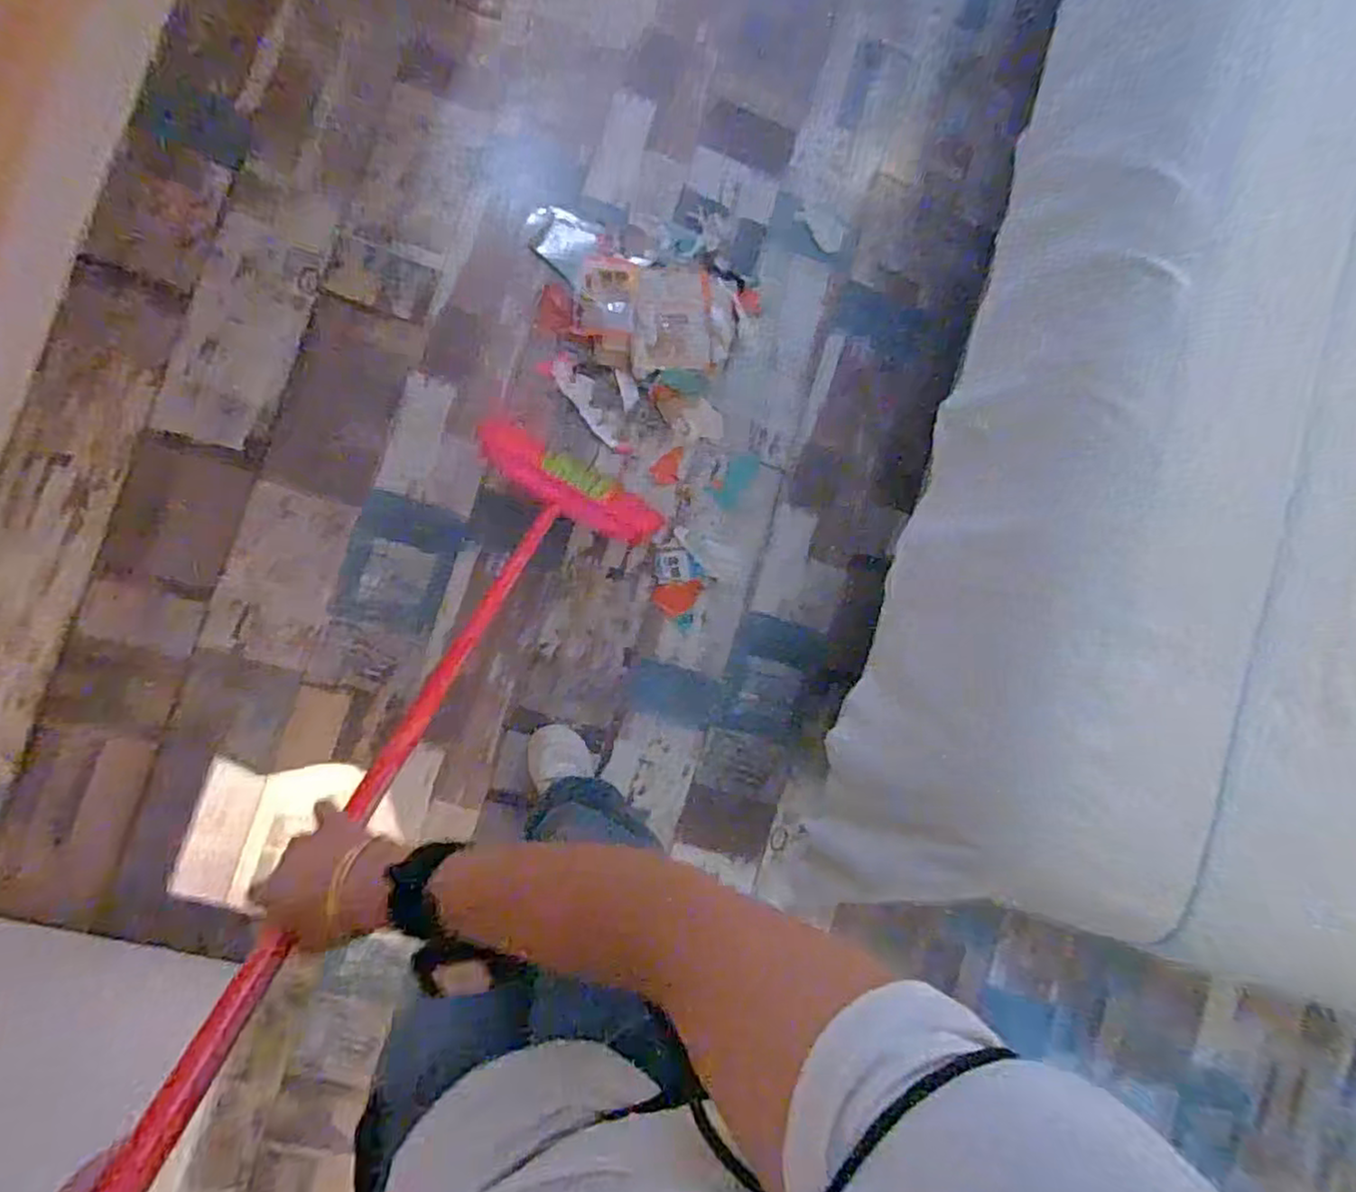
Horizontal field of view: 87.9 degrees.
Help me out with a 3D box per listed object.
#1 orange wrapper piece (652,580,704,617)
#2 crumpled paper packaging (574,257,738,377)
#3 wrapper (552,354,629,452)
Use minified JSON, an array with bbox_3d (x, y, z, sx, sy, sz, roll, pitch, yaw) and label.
[{"bbox_3d":[0.002,0.004,1.309,0.092,0.010,0.059,-12,93,-10],"label":"orange wrapper piece"},{"bbox_3d":[-0.035,-0.510,1.282,0.283,0.025,0.193,-2,91,-11],"label":"crumpled paper packaging"},{"bbox_3d":[-0.157,-0.343,1.272,0.050,0.008,0.203,-37,97,-8],"label":"wrapper"}]

